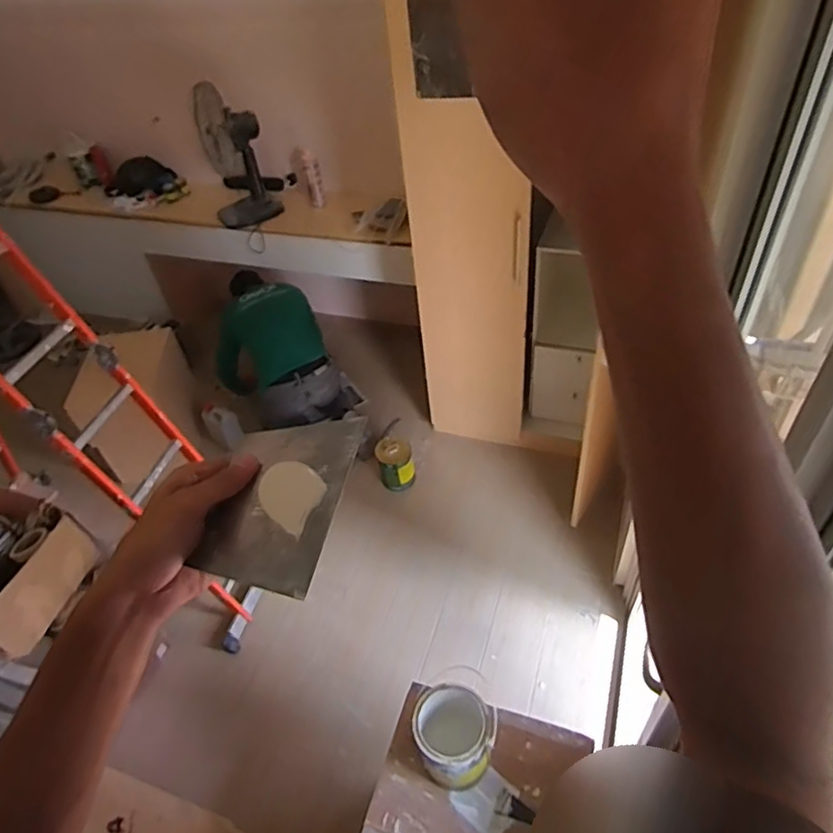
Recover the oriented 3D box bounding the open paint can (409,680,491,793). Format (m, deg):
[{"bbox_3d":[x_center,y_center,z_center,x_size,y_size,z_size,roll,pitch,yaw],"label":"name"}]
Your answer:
[{"bbox_3d":[0.083,0.707,1.348,0.166,0.171,0.177,-21,46,-13],"label":"open paint can"}]

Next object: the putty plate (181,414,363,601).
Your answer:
[{"bbox_3d":[-0.094,0.057,0.411,0.090,0.007,0.129,-2,49,19],"label":"putty plate"}]

